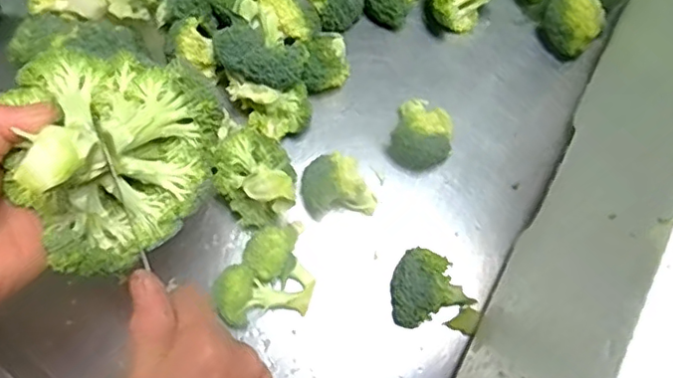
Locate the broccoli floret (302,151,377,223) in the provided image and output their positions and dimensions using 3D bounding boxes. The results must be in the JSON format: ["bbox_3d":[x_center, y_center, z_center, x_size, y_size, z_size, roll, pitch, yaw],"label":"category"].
[{"bbox_3d":[0.001,-0.002,0.452,0.053,0.045,0.040,-9,76,-3],"label":"broccoli floret"}]

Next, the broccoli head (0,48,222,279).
[{"bbox_3d":[-0.123,-0.028,0.307,0.112,0.072,0.108,-38,79,-10],"label":"broccoli head"}]

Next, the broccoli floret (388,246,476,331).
[{"bbox_3d":[0.063,0.069,0.434,0.055,0.045,0.049,-22,77,-7],"label":"broccoli floret"}]

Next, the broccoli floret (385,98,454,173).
[{"bbox_3d":[0.068,-0.045,0.467,0.045,0.045,0.052,18,76,4],"label":"broccoli floret"}]

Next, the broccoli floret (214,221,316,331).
[{"bbox_3d":[-0.053,0.063,0.438,0.068,0.038,0.063,-15,76,-5],"label":"broccoli floret"}]

